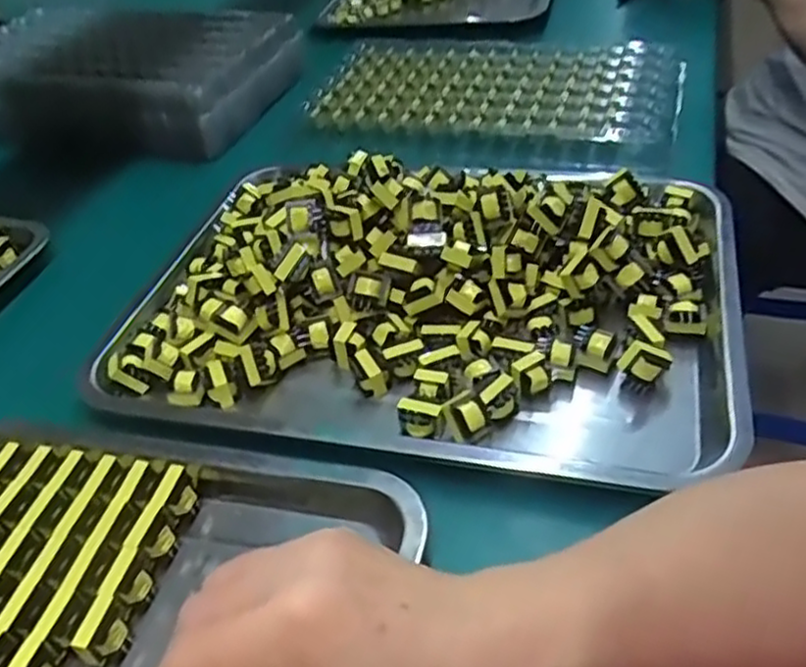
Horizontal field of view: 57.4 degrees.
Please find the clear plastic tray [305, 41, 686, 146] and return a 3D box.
[{"bbox_3d":[0.096,-0.252,0.748,0.351,0.022,0.213,9,44,17],"label":"clear plastic tray"}]

